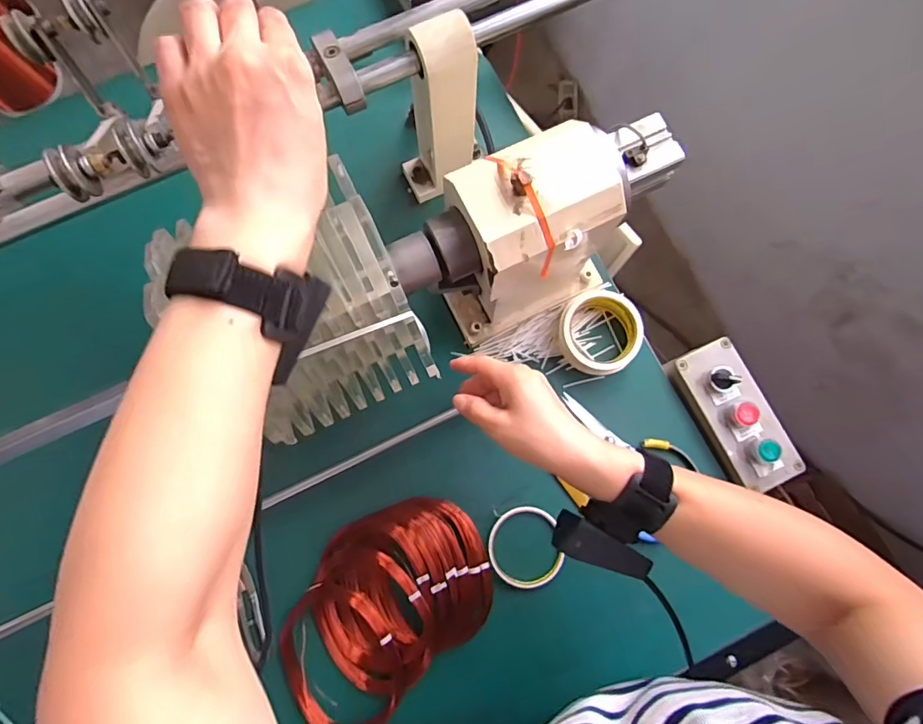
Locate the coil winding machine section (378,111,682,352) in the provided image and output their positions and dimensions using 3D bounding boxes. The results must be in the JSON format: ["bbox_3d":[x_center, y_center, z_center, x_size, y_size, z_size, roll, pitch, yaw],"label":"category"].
[{"bbox_3d":[0.071,-0.122,0.511,0.271,0.206,0.110,-24,81,-5],"label":"coil winding machine section"}]

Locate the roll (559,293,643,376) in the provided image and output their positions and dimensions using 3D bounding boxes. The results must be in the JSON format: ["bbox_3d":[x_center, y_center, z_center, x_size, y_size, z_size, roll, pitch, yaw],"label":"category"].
[{"bbox_3d":[0.164,-0.035,0.586,0.091,0.027,0.096,-18,80,-4],"label":"roll"}]

